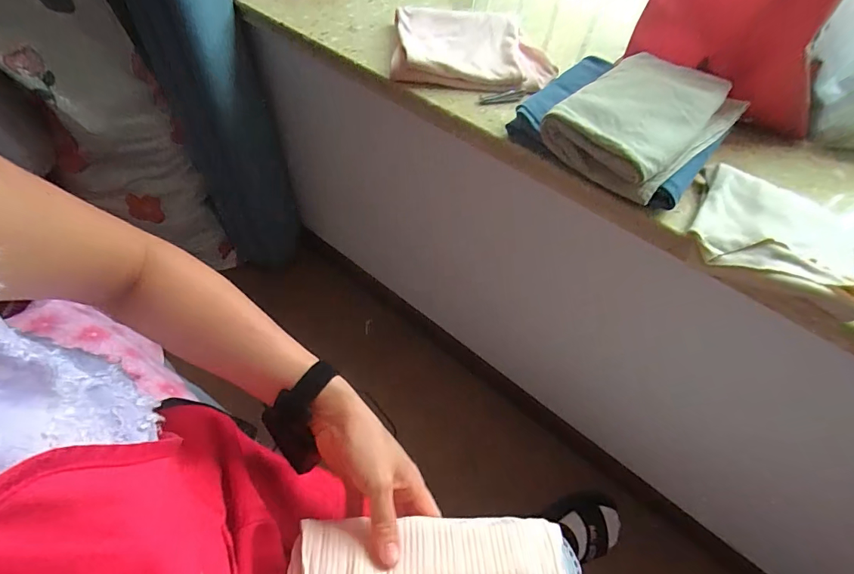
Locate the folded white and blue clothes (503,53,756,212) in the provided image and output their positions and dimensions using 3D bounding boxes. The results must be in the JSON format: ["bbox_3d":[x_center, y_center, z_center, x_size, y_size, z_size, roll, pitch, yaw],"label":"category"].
[{"bbox_3d":[0.270,-0.237,0.579,0.238,0.067,0.244,36,59,19],"label":"folded white and blue clothes"}]

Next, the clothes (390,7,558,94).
[{"bbox_3d":[0.077,-0.394,0.702,0.256,0.053,0.191,4,54,-2],"label":"clothes"}]

